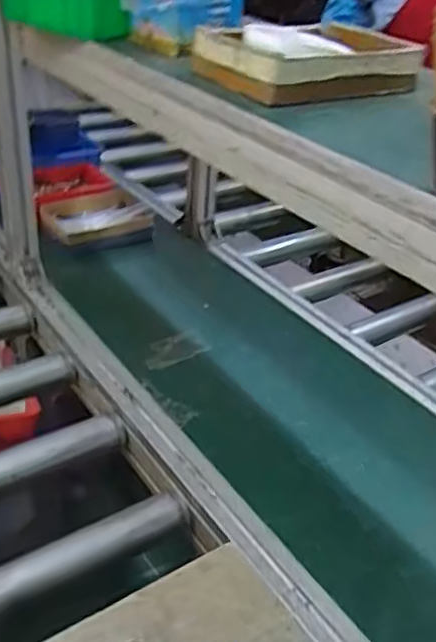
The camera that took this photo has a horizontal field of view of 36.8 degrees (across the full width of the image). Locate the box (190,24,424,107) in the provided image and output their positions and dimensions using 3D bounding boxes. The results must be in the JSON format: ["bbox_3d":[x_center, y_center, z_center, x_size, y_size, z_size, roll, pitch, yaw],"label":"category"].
[{"bbox_3d":[0.077,-0.246,0.618,0.181,0.039,0.147,-16,40,-27],"label":"box"}]

